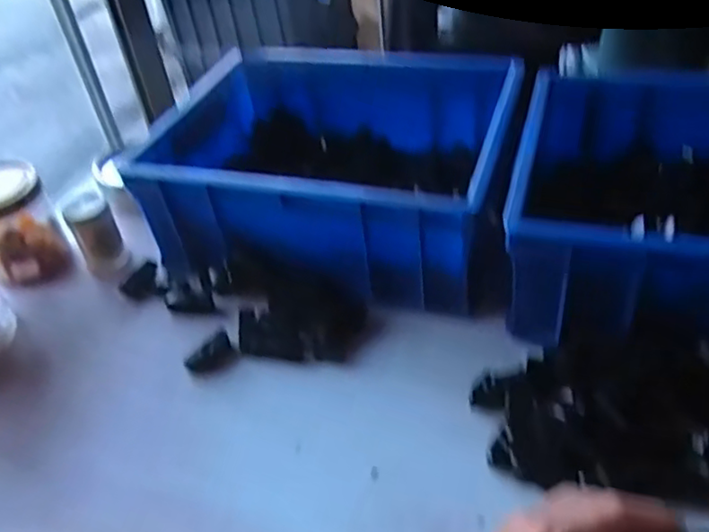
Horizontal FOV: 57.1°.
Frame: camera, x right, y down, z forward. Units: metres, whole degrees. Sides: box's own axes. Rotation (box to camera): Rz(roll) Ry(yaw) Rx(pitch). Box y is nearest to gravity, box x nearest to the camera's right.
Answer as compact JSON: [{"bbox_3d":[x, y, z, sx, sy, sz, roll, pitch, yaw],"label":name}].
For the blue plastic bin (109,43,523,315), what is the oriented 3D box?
[{"bbox_3d":[-0.018,-0.103,0.675,0.320,0.123,0.270,8,43,17],"label":"blue plastic bin"}]

